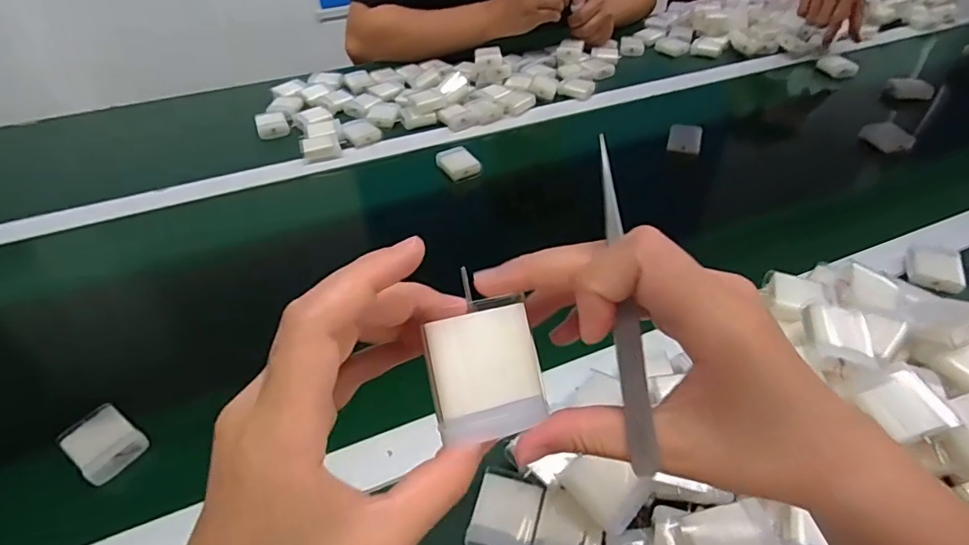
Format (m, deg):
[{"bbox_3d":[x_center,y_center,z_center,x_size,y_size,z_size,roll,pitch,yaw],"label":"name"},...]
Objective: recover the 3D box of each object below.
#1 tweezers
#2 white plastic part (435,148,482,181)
[{"bbox_3d":[0.049,0.013,0.181,0.009,0.116,0.004,-9,2,-8],"label":"tweezers"},{"bbox_3d":[-0.034,-0.138,0.669,0.043,0.017,0.060,-20,47,-18],"label":"white plastic part"}]

